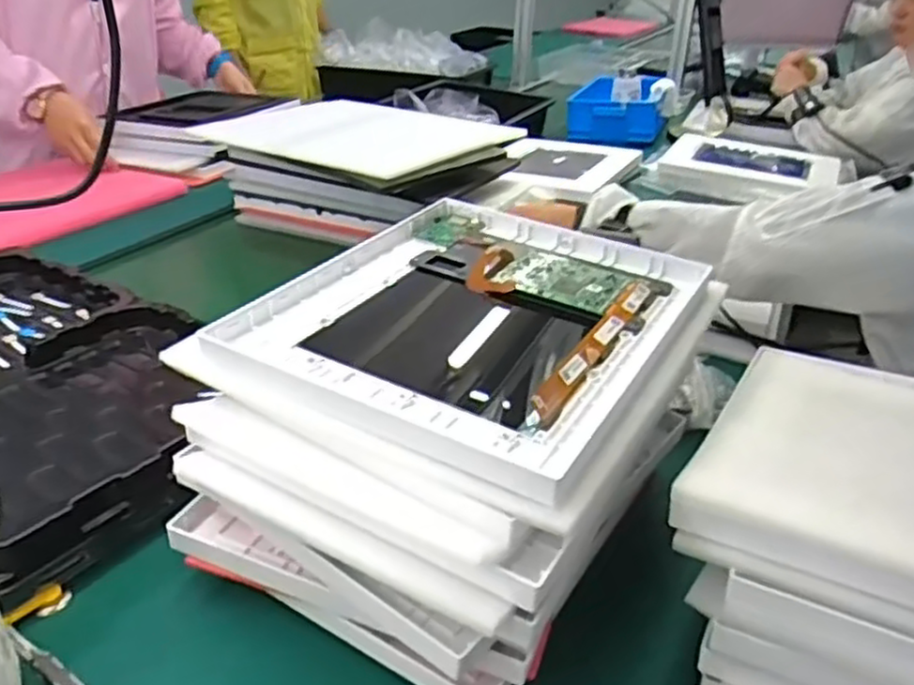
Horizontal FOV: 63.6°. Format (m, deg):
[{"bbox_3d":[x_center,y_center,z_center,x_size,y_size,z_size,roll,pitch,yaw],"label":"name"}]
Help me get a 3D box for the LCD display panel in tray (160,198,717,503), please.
[{"bbox_3d":[0.016,-0.020,0.531,0.255,0.034,0.304,17,33,25],"label":"LCD display panel in tray"}]

